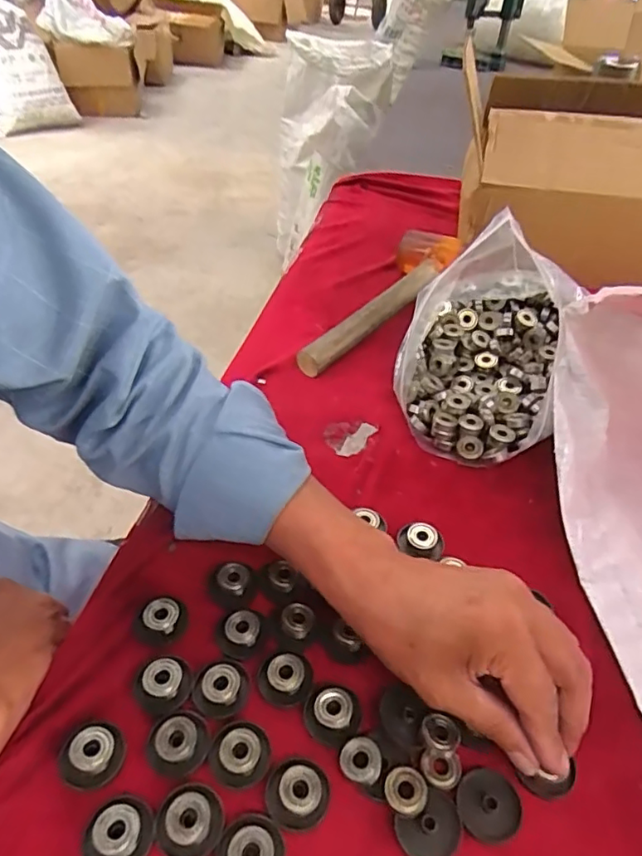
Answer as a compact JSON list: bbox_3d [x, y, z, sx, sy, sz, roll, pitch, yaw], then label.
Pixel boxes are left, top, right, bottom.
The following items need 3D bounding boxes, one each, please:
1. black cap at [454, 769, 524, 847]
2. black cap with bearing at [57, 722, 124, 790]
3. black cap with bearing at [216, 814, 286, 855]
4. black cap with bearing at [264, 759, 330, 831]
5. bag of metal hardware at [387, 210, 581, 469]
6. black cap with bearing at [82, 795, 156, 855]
[{"bbox_3d":[0.087,0.194,0.294,0.032,0.006,0.032,2,41,-2],"label":"black cap"},{"bbox_3d":[-0.122,0.172,0.301,0.032,0.014,0.029,-20,47,-25],"label":"black cap with bearing"},{"bbox_3d":[-0.034,0.204,0.274,0.031,0.009,0.031,2,41,-2],"label":"black cap with bearing"},{"bbox_3d":[-0.012,0.186,0.291,0.032,0.011,0.029,17,43,14],"label":"black cap with bearing"},{"bbox_3d":[0.154,-0.098,0.520,0.146,0.128,0.244,14,42,11],"label":"bag of metal hardware"},{"bbox_3d":[-0.098,0.197,0.277,0.034,0.013,0.031,2,41,-2],"label":"black cap with bearing"}]

